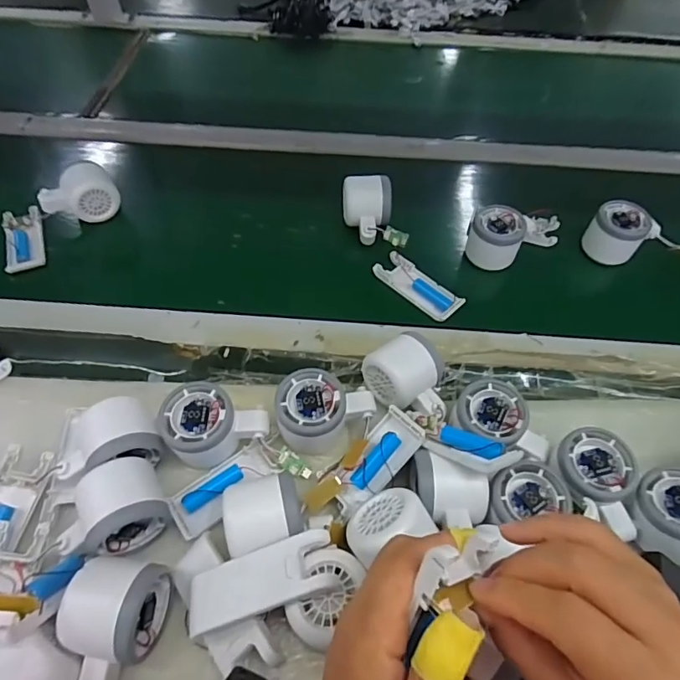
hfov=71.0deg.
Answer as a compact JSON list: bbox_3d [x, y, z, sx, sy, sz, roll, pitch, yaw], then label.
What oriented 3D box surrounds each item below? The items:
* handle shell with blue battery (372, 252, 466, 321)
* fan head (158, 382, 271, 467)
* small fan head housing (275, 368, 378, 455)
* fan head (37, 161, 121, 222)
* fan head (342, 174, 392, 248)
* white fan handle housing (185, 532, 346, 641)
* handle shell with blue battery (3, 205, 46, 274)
[{"bbox_3d":[0.087,-0.061,0.536,0.038,0.014,0.103,-38,65,-24],"label":"handle shell with blue battery"},{"bbox_3d":[-0.106,0.072,0.406,0.080,0.059,0.055,-19,58,-14],"label":"fan head"},{"bbox_3d":[-0.012,0.060,0.409,0.081,0.043,0.060,-10,57,-8],"label":"small fan head housing"},{"bbox_3d":[-0.316,-0.171,0.585,0.052,0.059,0.080,39,63,22],"label":"fan head"},{"bbox_3d":[0.032,-0.155,0.568,0.056,0.052,0.064,2,56,0],"label":"fan head"},{"bbox_3d":[-0.053,0.160,0.316,0.100,0.014,0.039,-22,56,4],"label":"white fan handle housing"},{"bbox_3d":[-0.375,-0.118,0.567,0.038,0.021,0.093,-17,58,-13],"label":"handle shell with blue battery"}]

